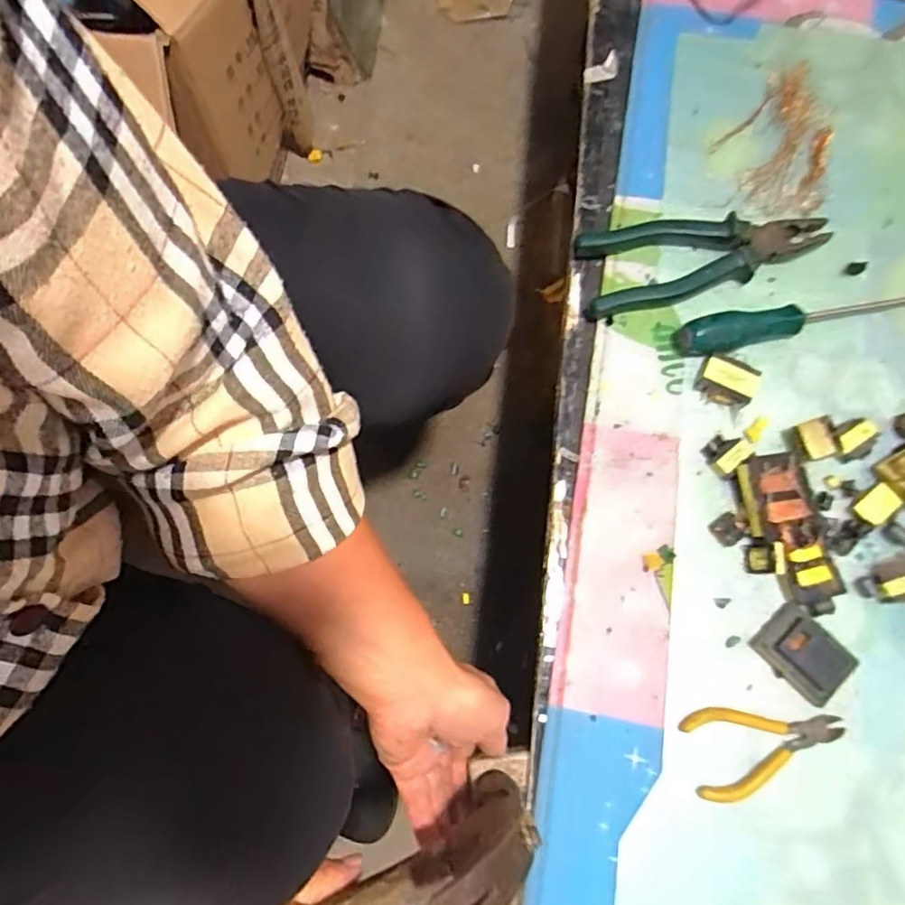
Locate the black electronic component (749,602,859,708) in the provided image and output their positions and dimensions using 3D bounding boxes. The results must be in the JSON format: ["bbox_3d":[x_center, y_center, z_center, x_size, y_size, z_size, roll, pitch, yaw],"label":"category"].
[{"bbox_3d":[0.239,0.137,0.400,0.054,0.022,0.042,43,77,8],"label":"black electronic component"}]

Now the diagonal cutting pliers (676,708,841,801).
[{"bbox_3d":[0.208,0.191,0.389,0.104,0.009,0.053,-12,76,-7],"label":"diagonal cutting pliers"}]

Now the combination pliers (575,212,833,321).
[{"bbox_3d":[0.201,-0.163,0.476,0.194,0.020,0.068,-11,76,-7],"label":"combination pliers"}]

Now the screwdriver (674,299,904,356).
[{"bbox_3d":[0.319,-0.115,0.461,0.287,0.024,0.024,-11,76,-7],"label":"screwdriver"}]

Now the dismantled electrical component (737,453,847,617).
[{"bbox_3d":[0.239,0.058,0.419,0.048,0.020,0.111,-12,76,-7],"label":"dismantled electrical component"}]

